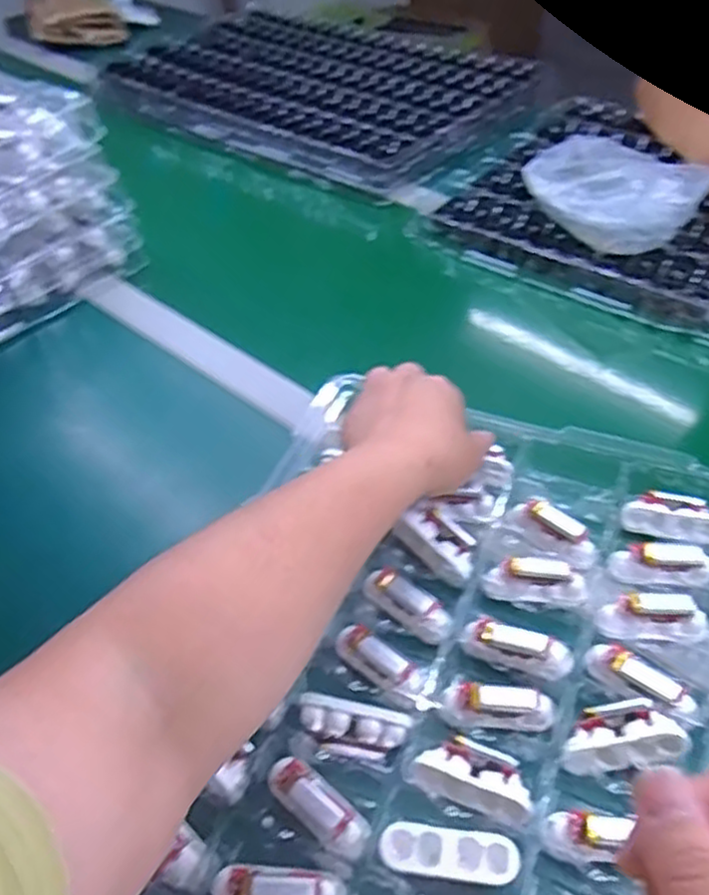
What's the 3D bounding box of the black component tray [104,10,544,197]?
[{"bbox_3d":[-0.048,-0.513,1.022,0.529,0.029,0.376,28,55,26],"label":"black component tray"}]

